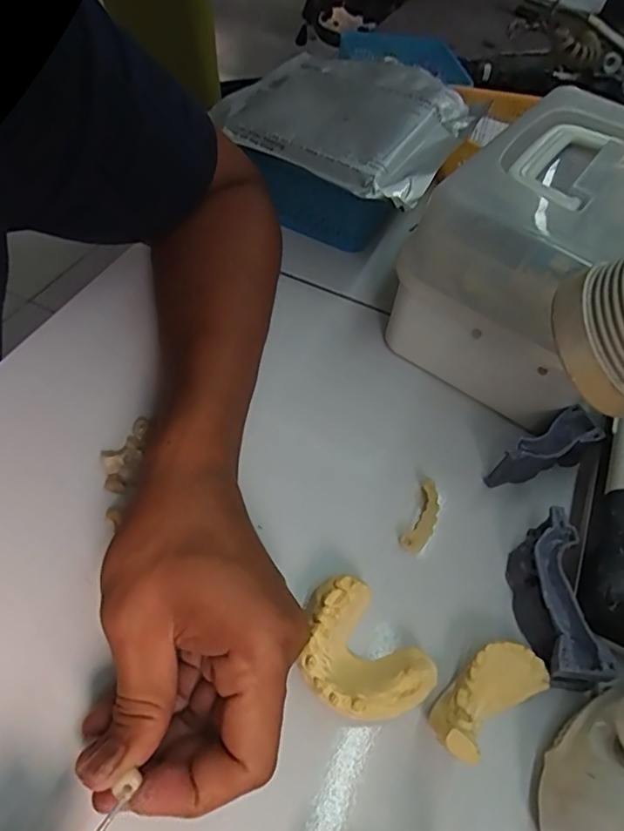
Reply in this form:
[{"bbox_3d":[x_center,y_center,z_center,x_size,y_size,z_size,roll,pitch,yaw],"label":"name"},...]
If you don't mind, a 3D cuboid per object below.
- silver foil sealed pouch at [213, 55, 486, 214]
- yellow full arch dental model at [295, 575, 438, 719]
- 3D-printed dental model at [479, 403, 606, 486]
[{"bbox_3d":[0.032,-0.258,0.468,0.189,0.018,0.185,27,59,11],"label":"silver foil sealed pouch"},{"bbox_3d":[0.021,0.115,0.265,0.052,0.024,0.067,-31,64,-27],"label":"yellow full arch dental model"},{"bbox_3d":[0.148,0.026,0.349,0.070,0.041,0.025,-26,62,-25],"label":"3D-printed dental model"}]

